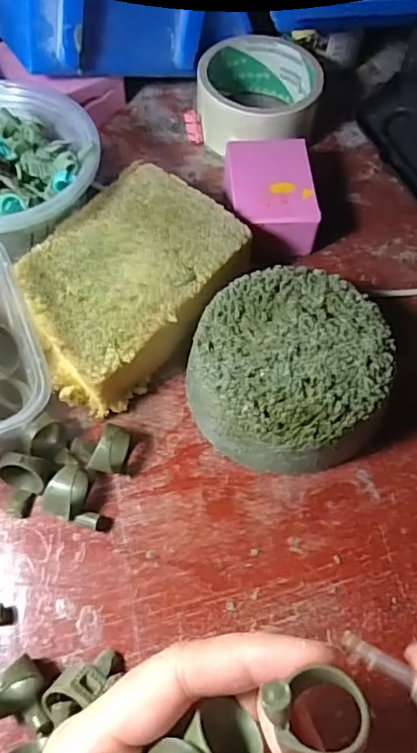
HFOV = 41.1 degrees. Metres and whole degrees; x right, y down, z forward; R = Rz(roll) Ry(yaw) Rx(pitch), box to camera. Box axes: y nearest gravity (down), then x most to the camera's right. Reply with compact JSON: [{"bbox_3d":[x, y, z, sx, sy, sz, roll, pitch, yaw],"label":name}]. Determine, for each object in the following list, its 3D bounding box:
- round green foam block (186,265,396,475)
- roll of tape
[{"bbox_3d":[0.041,-0.003,0.298,0.100,0.044,0.101,1,62,-1],"label":"round green foam block"},{"bbox_3d":[0.036,-0.199,0.402,0.084,0.044,0.087,1,62,-1],"label":"roll of tape"}]

